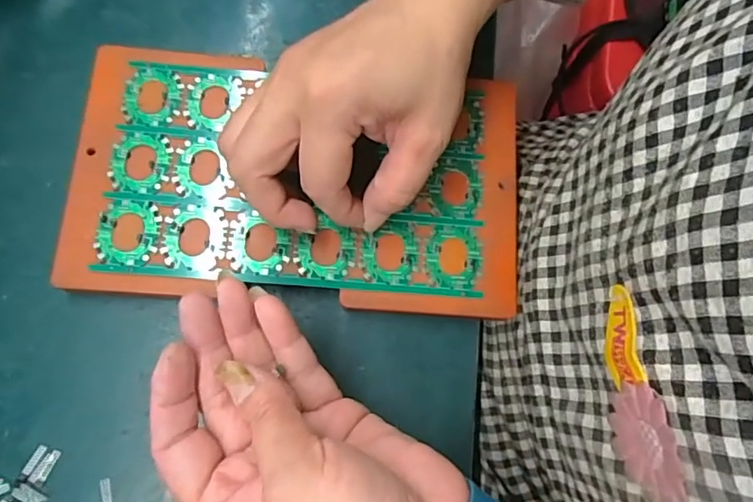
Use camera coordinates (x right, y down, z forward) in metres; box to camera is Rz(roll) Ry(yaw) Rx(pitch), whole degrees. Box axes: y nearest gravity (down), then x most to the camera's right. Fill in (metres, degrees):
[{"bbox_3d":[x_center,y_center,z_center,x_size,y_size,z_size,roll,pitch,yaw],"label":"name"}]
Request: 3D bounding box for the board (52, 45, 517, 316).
[{"bbox_3d":[-0.042,-0.041,0.288,0.239,0.011,0.135,5,77,-5],"label":"board"}]

